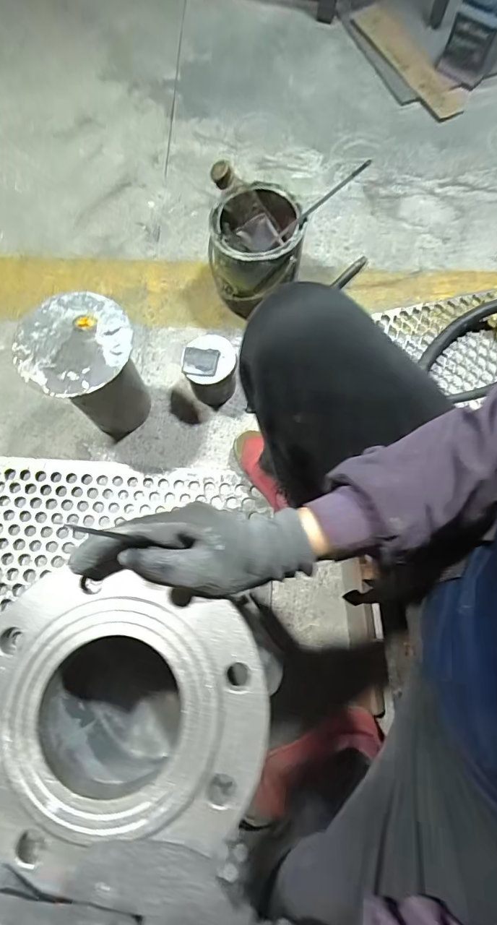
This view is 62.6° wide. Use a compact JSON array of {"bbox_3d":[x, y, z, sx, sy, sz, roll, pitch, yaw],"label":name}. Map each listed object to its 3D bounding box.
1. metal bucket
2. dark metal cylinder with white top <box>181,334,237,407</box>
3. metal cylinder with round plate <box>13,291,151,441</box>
[{"bbox_3d":[0.010,-0.364,0.718,0.144,0.174,0.134,0,75,-1],"label":"metal bucket"},{"bbox_3d":[-0.065,-0.153,0.707,0.088,0.101,0.086,4,75,0],"label":"dark metal cylinder with white top"},{"bbox_3d":[-0.233,-0.135,0.635,0.146,0.215,0.145,0,75,-1],"label":"metal cylinder with round plate"}]

